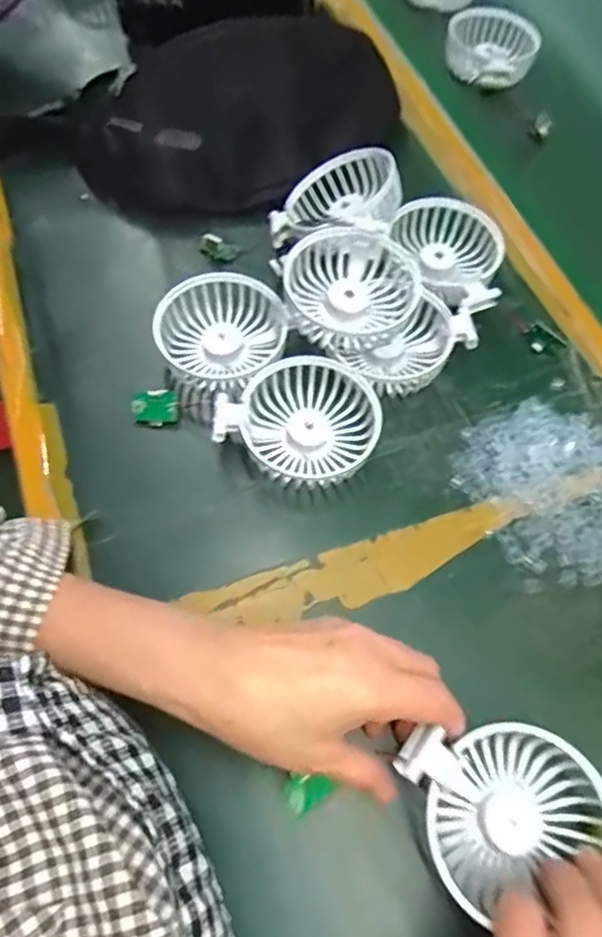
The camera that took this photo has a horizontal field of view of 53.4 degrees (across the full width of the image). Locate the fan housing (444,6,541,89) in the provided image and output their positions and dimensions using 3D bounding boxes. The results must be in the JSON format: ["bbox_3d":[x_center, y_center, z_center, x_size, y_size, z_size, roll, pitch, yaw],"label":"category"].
[{"bbox_3d":[0.190,-0.423,0.605,0.090,0.040,0.089,1,62,-1],"label":"fan housing"}]

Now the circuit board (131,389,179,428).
[{"bbox_3d":[-0.101,-0.041,0.413,0.032,0.006,0.024,-9,106,6],"label":"circuit board"}]

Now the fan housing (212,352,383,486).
[{"bbox_3d":[0.001,-0.033,0.402,0.093,0.041,0.084,29,65,10],"label":"fan housing"}]

